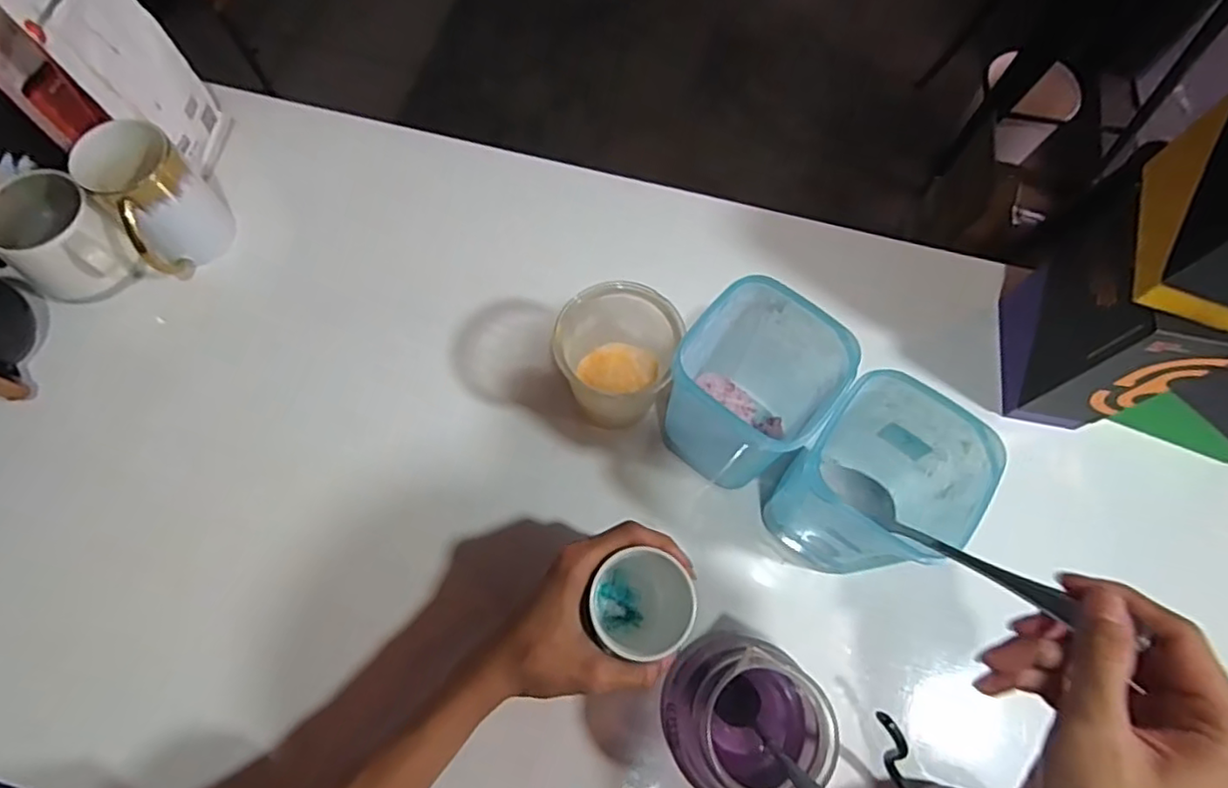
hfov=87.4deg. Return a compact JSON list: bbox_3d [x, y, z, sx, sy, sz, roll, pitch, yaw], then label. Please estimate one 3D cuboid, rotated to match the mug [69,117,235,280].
[{"bbox_3d":[-0.375,-0.159,0.527,0.079,0.099,0.080,-42,75,-17],"label":"mug"}]

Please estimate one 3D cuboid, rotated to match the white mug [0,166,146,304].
[{"bbox_3d":[-0.446,-0.121,0.519,0.100,0.069,0.080,37,71,12],"label":"white mug"}]

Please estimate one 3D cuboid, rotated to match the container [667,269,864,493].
[{"bbox_3d":[0.094,-0.001,0.465,0.093,0.145,0.092,32,70,10],"label":"container"}]

